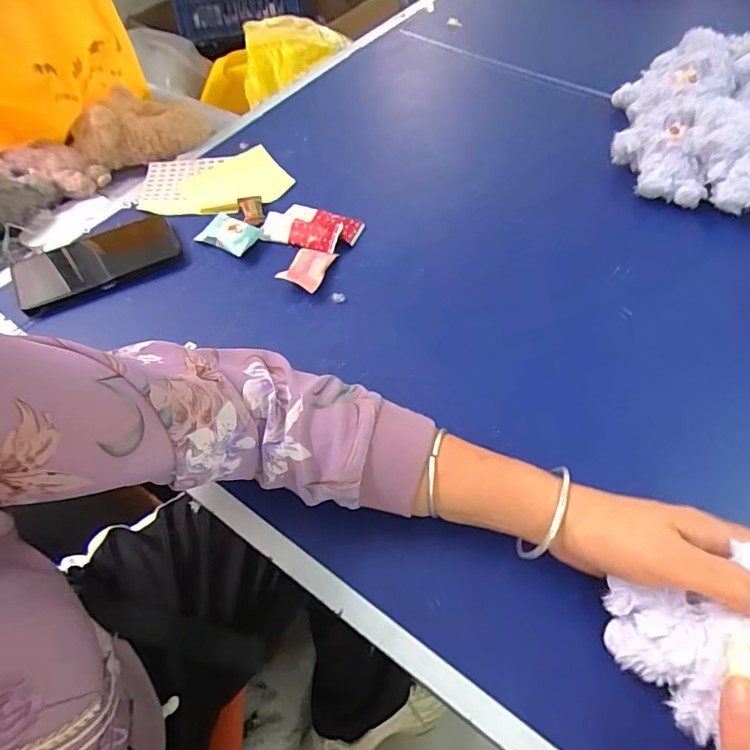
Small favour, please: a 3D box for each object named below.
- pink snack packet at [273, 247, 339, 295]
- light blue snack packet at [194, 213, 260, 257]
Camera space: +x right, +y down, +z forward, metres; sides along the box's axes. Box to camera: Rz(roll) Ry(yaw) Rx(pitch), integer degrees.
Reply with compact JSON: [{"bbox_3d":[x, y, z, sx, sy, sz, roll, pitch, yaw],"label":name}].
[{"bbox_3d":[-0.070,-0.116,0.531,0.041,0.019,0.064,18,59,14],"label":"pink snack packet"},{"bbox_3d":[-0.162,-0.157,0.559,0.059,0.015,0.042,25,60,17],"label":"light blue snack packet"}]

